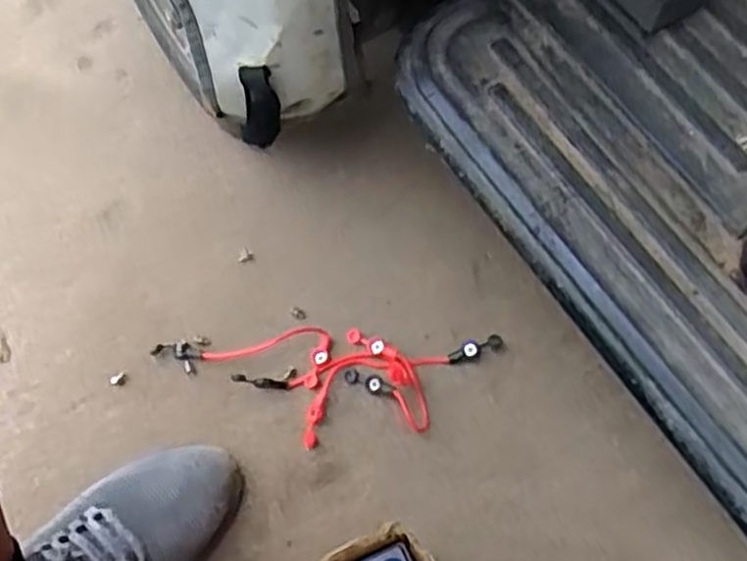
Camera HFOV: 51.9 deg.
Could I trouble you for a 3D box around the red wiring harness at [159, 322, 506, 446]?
[{"bbox_3d":[-0.037,0.088,0.686,0.307,0.035,0.108,-2,69,1],"label":"red wiring harness"}]

